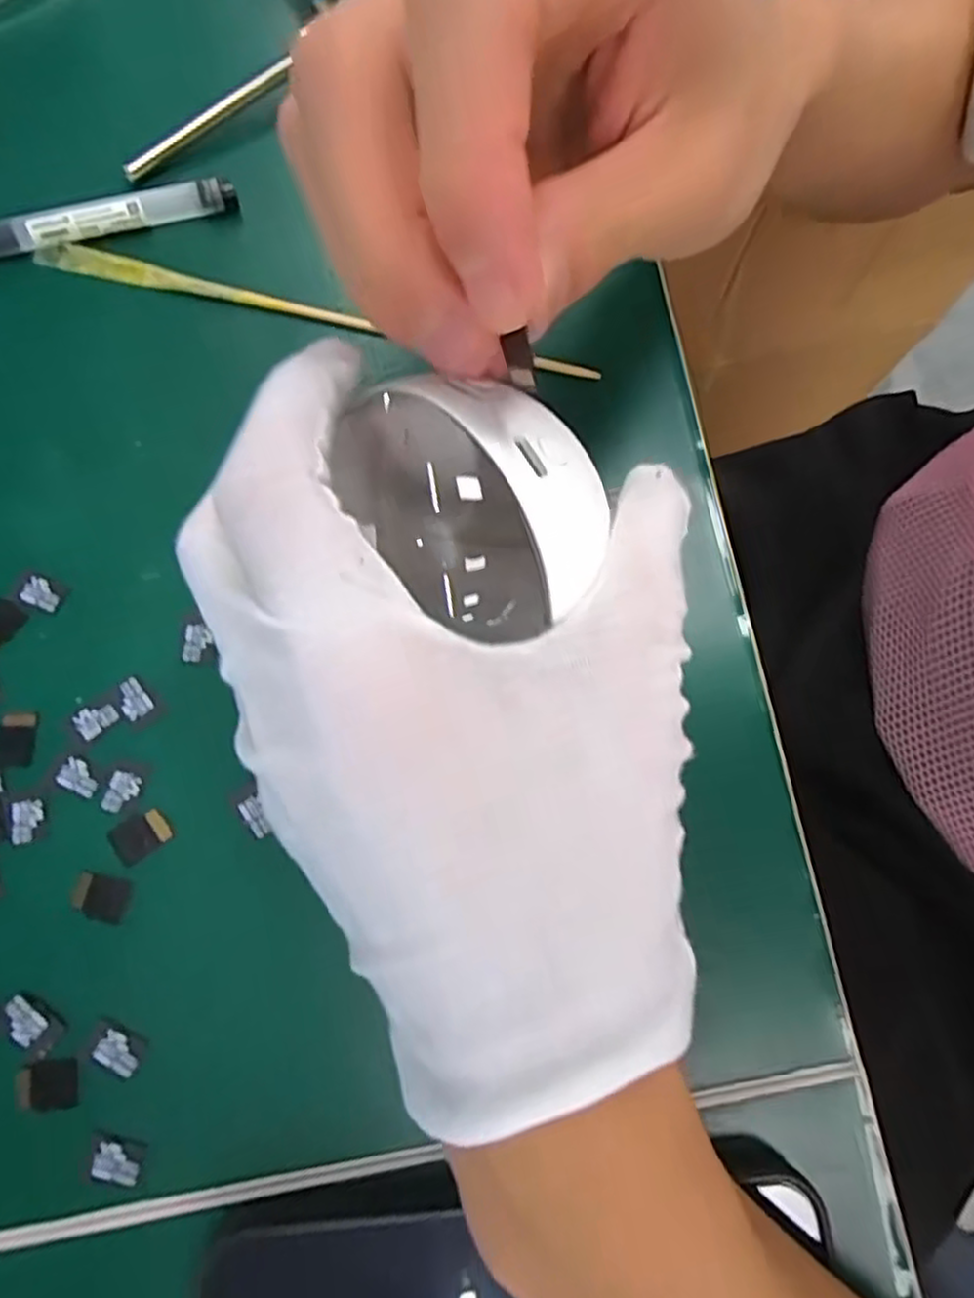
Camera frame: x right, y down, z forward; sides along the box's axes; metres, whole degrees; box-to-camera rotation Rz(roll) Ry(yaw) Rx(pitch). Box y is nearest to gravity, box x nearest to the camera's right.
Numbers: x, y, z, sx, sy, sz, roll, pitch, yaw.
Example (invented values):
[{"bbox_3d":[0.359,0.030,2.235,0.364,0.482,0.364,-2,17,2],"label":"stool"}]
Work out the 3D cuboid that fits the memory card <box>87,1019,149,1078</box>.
[{"bbox_3d":[-0.095,0.103,0.183,0.014,0.004,0.011,22,71,5],"label":"memory card"}]

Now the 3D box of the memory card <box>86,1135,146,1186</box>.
[{"bbox_3d":[-0.091,0.126,0.177,0.012,0.004,0.010,10,74,1],"label":"memory card"}]

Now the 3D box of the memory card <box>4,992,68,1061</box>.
[{"bbox_3d":[-0.116,0.096,0.183,0.016,0.004,0.010,40,70,6],"label":"memory card"}]

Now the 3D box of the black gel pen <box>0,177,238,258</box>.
[{"bbox_3d":[-0.157,-0.136,0.236,0.144,0.012,0.010,-17,77,-7],"label":"black gel pen"}]

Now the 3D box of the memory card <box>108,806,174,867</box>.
[{"bbox_3d":[-0.095,0.051,0.197,0.015,0.004,0.011,-32,81,-9],"label":"memory card"}]

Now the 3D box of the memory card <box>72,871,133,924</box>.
[{"bbox_3d":[-0.104,0.067,0.193,0.015,0.004,0.011,13,77,-2],"label":"memory card"}]

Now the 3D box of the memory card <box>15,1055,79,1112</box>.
[{"bbox_3d":[-0.111,0.110,0.180,0.015,0.004,0.011,-7,73,-6],"label":"memory card"}]

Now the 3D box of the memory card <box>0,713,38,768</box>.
[{"bbox_3d":[-0.133,0.026,0.201,0.011,0.004,0.015,2,76,-3],"label":"memory card"}]

